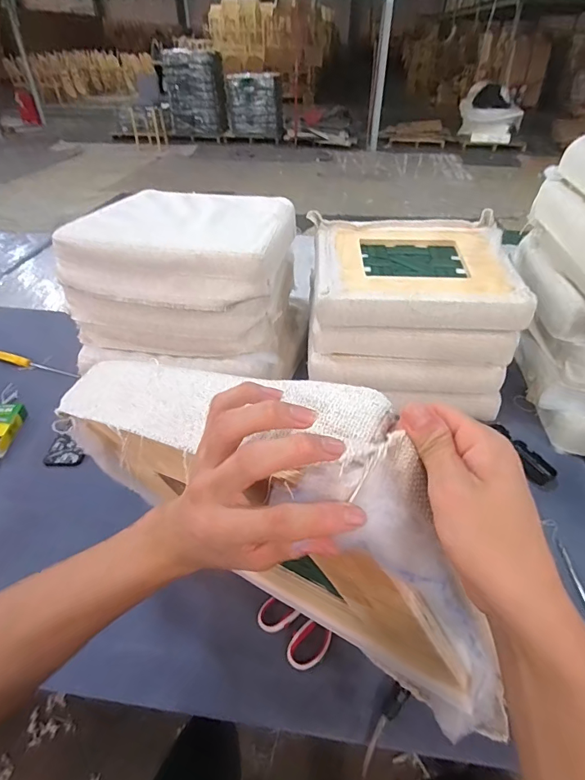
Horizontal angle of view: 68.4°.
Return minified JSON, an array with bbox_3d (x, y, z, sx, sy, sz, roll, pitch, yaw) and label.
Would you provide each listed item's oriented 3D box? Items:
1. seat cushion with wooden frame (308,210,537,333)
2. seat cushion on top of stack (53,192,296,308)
[{"bbox_3d":[0.273,-0.285,1.015,0.437,0.099,0.400,2,40,2],"label":"seat cushion with wooden frame"},{"bbox_3d":[-0.255,-0.341,1.006,0.464,0.113,0.371,6,40,7],"label":"seat cushion on top of stack"}]

